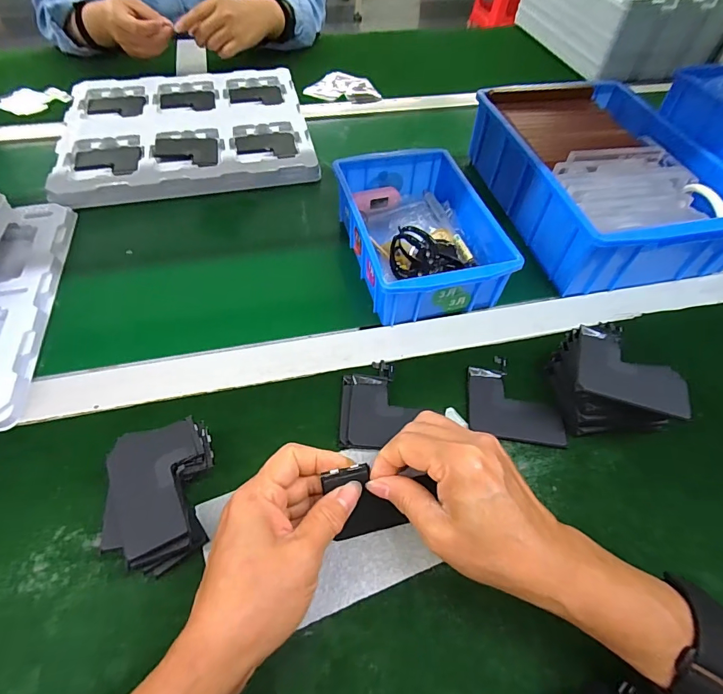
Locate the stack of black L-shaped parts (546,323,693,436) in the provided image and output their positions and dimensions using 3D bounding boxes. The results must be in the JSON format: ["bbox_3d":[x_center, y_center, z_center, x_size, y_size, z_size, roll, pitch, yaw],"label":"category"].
[{"bbox_3d":[0.200,0.024,0.343,0.086,0.050,0.089,6,54,2],"label":"stack of black L-shaped parts"}]

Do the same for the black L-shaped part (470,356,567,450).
[{"bbox_3d":[0.128,0.043,0.358,0.074,0.004,0.076,7,54,3],"label":"black L-shaped part"}]

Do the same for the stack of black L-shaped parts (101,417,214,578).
[{"bbox_3d":[-0.134,0.100,0.288,0.063,0.034,0.088,-10,56,-8],"label":"stack of black L-shaped parts"}]

